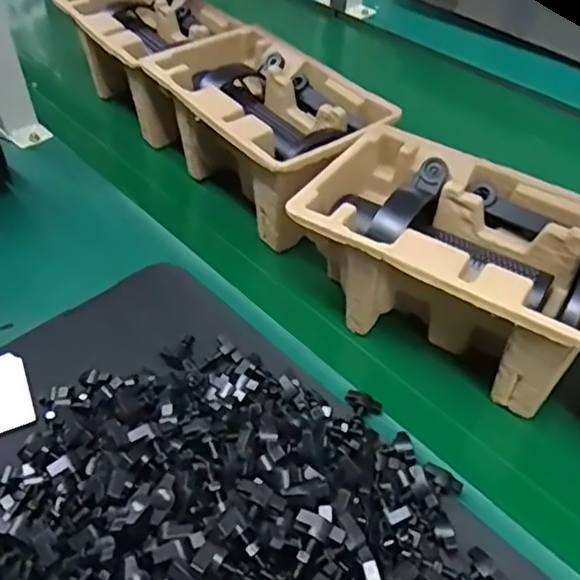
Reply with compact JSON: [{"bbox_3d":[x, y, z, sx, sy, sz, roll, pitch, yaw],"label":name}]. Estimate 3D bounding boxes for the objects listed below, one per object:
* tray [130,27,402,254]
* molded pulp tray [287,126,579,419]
[{"bbox_3d":[-0.028,-0.161,0.607,0.140,0.109,0.252,-27,48,-29],"label":"tray"},{"bbox_3d":[0.126,-0.021,0.473,0.214,0.105,0.139,23,45,24],"label":"molded pulp tray"}]

